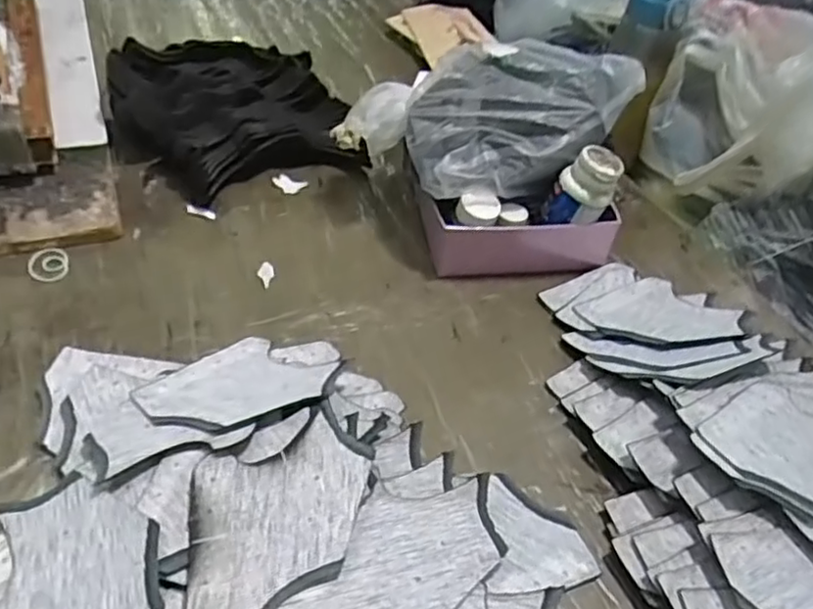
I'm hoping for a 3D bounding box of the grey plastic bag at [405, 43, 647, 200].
[{"bbox_3d":[0.108,-0.174,0.626,0.215,0.092,0.120,-14,49,-24],"label":"grey plastic bag"}]

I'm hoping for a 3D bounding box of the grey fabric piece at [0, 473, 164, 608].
[{"bbox_3d":[-0.187,0.153,0.389,0.109,0.015,0.110,5,38,0],"label":"grey fabric piece"}]

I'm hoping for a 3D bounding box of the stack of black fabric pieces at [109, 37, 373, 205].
[{"bbox_3d":[-0.185,-0.210,0.748,0.239,0.084,0.250,-4,45,-15],"label":"stack of black fabric pieces"}]

